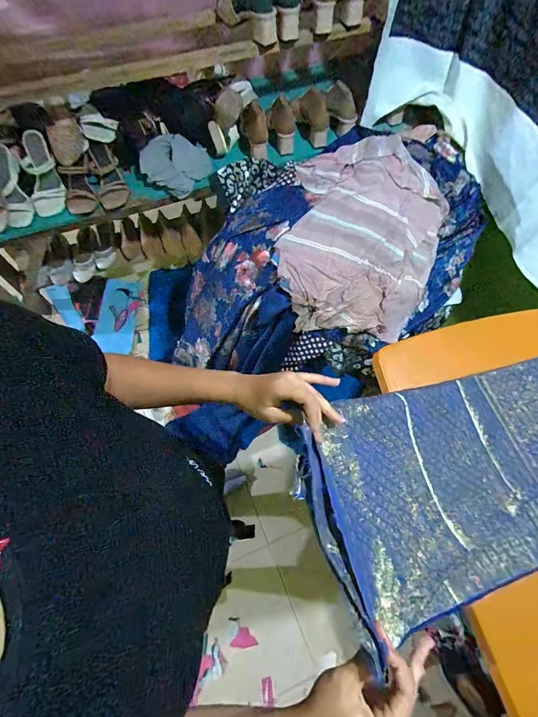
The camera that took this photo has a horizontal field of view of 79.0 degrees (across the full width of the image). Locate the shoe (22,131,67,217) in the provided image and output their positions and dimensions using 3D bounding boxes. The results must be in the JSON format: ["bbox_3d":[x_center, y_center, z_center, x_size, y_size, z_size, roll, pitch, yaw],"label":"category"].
[{"bbox_3d":[-0.657,-0.537,0.944,0.104,0.083,0.252,-22,71,-11],"label":"shoe"}]

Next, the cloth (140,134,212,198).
[{"bbox_3d":[-0.277,-0.582,0.988,0.206,0.083,0.171,-18,70,-9],"label":"cloth"}]

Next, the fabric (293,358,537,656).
[{"bbox_3d":[0.389,0.163,0.524,0.796,0.089,0.313,-3,67,-26],"label":"fabric"}]

